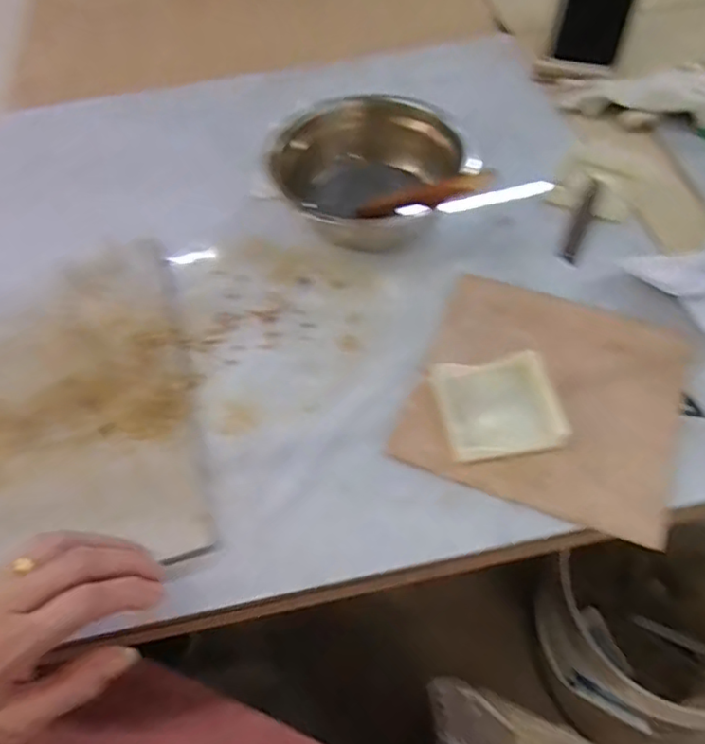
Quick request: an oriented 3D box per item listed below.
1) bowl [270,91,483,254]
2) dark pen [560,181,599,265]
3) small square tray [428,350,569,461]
[{"bbox_3d":[0.015,-0.184,0.552,0.144,0.074,0.144,-2,54,3],"label":"bowl"},{"bbox_3d":[0.202,-0.134,0.536,0.012,0.004,0.096,22,68,11],"label":"dark pen"},{"bbox_3d":[0.102,0.025,0.429,0.081,0.014,0.074,-9,54,-2],"label":"small square tray"}]

